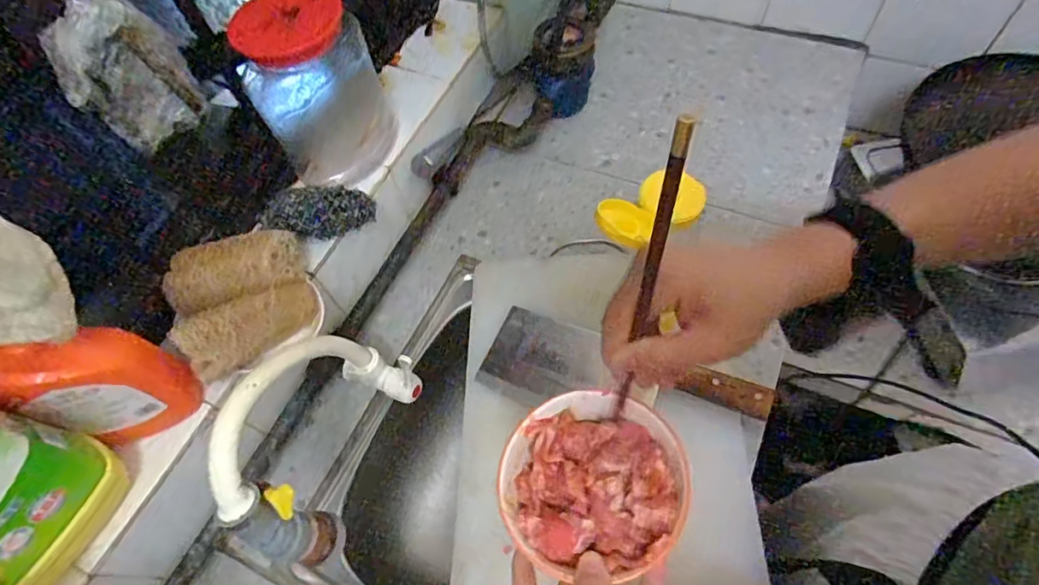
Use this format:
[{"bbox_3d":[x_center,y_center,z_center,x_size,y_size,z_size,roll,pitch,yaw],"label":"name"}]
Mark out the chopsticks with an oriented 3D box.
[{"bbox_3d":[0.068,0.006,0.292,0.011,0.201,0.018,6,38,5],"label":"chopsticks"}]

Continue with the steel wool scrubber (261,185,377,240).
[{"bbox_3d":[-0.199,-0.083,0.548,0.108,0.048,0.043,-6,60,-23],"label":"steel wool scrubber"}]

